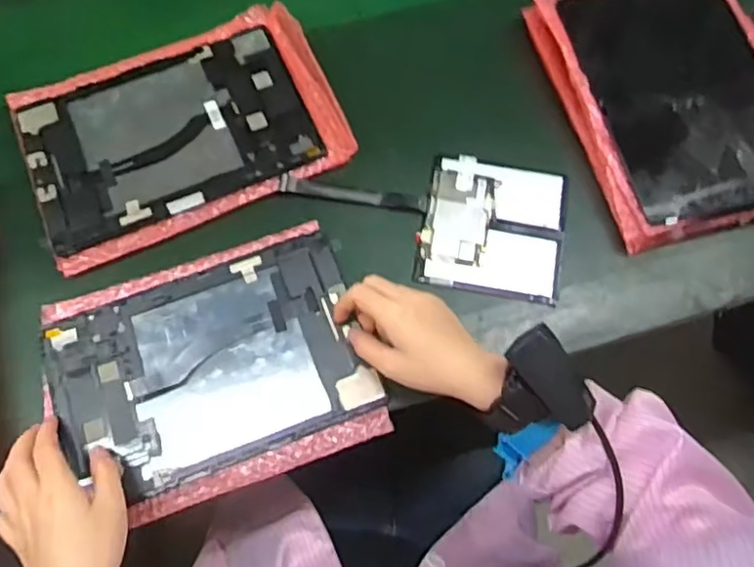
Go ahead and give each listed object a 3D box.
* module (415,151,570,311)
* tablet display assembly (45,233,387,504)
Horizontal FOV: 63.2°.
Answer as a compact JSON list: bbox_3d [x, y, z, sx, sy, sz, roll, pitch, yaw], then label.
[{"bbox_3d":[0.107,-0.052,0.559,0.126,0.011,0.131,11,69,5],"label":"module"},{"bbox_3d":[-0.133,0.068,0.501,0.240,0.013,0.158,-21,72,-7],"label":"tablet display assembly"}]

